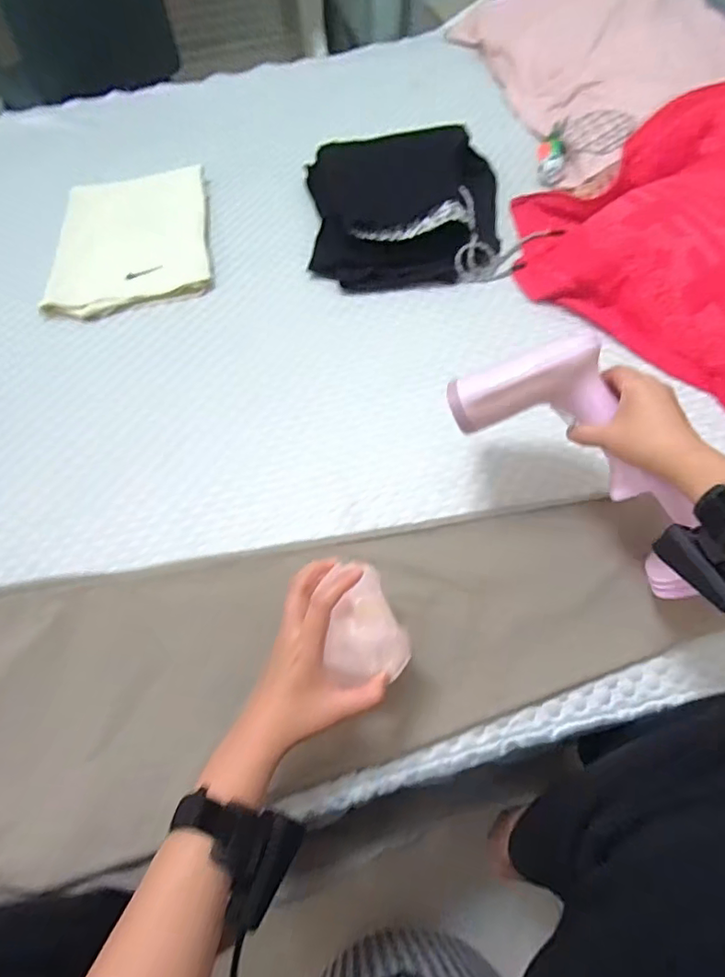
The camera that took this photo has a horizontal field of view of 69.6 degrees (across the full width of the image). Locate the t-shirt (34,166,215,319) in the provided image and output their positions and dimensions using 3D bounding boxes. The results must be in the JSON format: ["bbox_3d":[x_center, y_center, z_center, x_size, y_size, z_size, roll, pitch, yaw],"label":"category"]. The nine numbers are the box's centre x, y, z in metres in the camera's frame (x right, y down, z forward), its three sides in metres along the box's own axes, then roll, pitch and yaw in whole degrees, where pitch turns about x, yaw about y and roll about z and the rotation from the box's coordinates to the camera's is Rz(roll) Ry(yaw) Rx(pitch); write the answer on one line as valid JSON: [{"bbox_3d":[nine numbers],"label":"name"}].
[{"bbox_3d":[-0.373,-0.402,0.846,0.246,0.035,0.311,-10,58,-2],"label":"t-shirt"}]

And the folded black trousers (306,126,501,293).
[{"bbox_3d":[0.064,-0.441,0.796,0.288,0.077,0.314,-5,58,2],"label":"folded black trousers"}]

